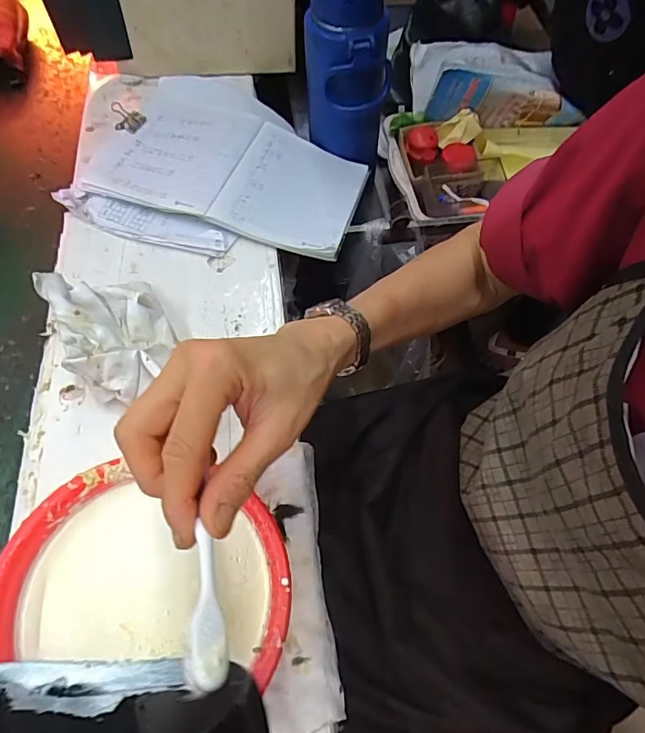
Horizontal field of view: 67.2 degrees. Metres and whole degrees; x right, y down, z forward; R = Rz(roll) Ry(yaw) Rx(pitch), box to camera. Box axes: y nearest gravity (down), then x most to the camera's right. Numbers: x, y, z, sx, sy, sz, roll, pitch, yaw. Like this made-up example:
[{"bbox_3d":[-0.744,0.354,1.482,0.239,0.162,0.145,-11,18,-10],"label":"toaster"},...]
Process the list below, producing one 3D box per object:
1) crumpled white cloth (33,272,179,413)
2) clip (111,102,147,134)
[{"bbox_3d":[-0.190,-0.029,0.451,0.094,0.067,0.136,-25,66,-15],"label":"crumpled white cloth"},{"bbox_3d":[-0.249,-0.317,0.617,0.038,0.022,0.026,12,61,4],"label":"clip"}]

